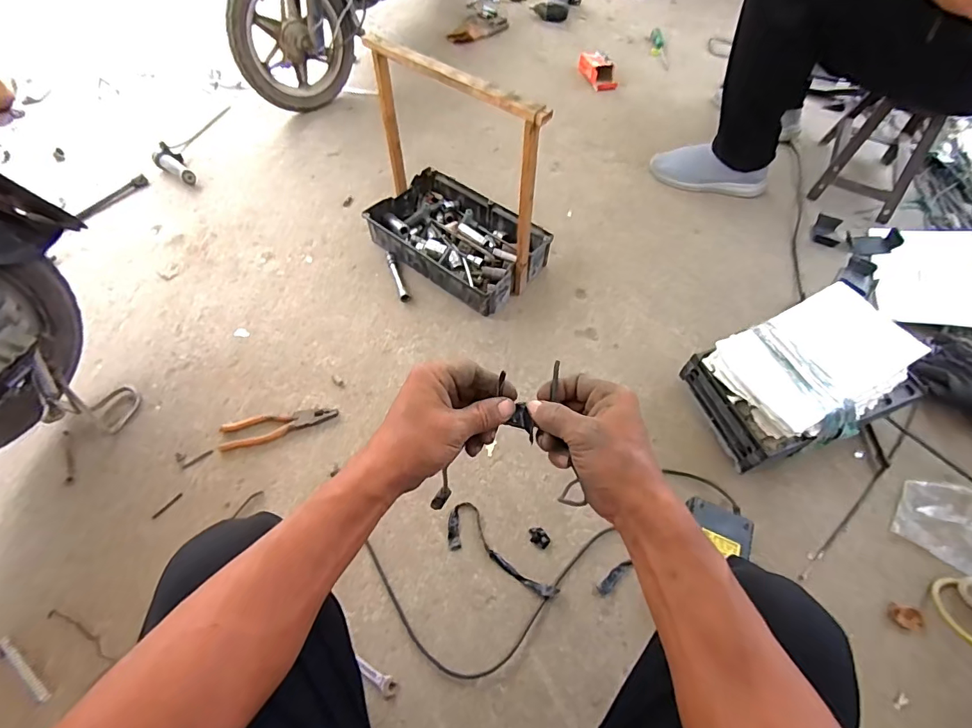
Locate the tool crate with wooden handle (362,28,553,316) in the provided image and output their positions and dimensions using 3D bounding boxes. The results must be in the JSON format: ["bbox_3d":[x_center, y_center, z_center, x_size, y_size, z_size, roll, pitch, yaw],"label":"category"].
[{"bbox_3d":[-0.054,-0.338,0.849,0.349,0.362,0.226,33,65,16],"label":"tool crate with wooden handle"}]

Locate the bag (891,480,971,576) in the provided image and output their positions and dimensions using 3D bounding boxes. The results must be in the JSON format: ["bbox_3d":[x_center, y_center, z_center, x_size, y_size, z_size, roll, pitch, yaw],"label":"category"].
[{"bbox_3d":[0.700,0.236,0.693,0.118,0.018,0.120,26,74,30],"label":"bag"}]

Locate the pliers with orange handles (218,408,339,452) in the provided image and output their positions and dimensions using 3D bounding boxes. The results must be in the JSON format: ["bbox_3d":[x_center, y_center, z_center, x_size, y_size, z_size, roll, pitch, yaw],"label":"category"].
[{"bbox_3d":[-0.350,0.106,0.780,0.189,0.014,0.049,-11,61,-7],"label":"pliers with orange handles"}]

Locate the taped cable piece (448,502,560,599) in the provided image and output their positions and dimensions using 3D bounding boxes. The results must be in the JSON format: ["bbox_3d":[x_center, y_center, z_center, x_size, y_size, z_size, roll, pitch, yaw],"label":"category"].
[{"bbox_3d":[0.019,0.287,0.686,0.191,0.008,0.067,35,66,17],"label":"taped cable piece"}]

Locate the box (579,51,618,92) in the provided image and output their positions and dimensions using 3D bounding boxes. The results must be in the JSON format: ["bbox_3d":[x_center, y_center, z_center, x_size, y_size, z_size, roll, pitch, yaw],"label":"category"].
[{"bbox_3d":[0.329,-0.874,1.362,0.075,0.057,0.152,-14,62,-9],"label":"box"}]

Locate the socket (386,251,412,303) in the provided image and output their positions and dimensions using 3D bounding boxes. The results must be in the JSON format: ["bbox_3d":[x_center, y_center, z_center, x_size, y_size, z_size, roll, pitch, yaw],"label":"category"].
[{"bbox_3d":[-0.183,-0.184,0.952,0.021,0.014,0.141,-17,62,-10],"label":"socket"}]

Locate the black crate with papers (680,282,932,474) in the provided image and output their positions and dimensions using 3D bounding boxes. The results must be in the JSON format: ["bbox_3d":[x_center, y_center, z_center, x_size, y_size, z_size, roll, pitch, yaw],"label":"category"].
[{"bbox_3d":[0.513,0.026,0.751,0.310,0.133,0.205,-20,60,-14],"label":"black crate with papers"}]

